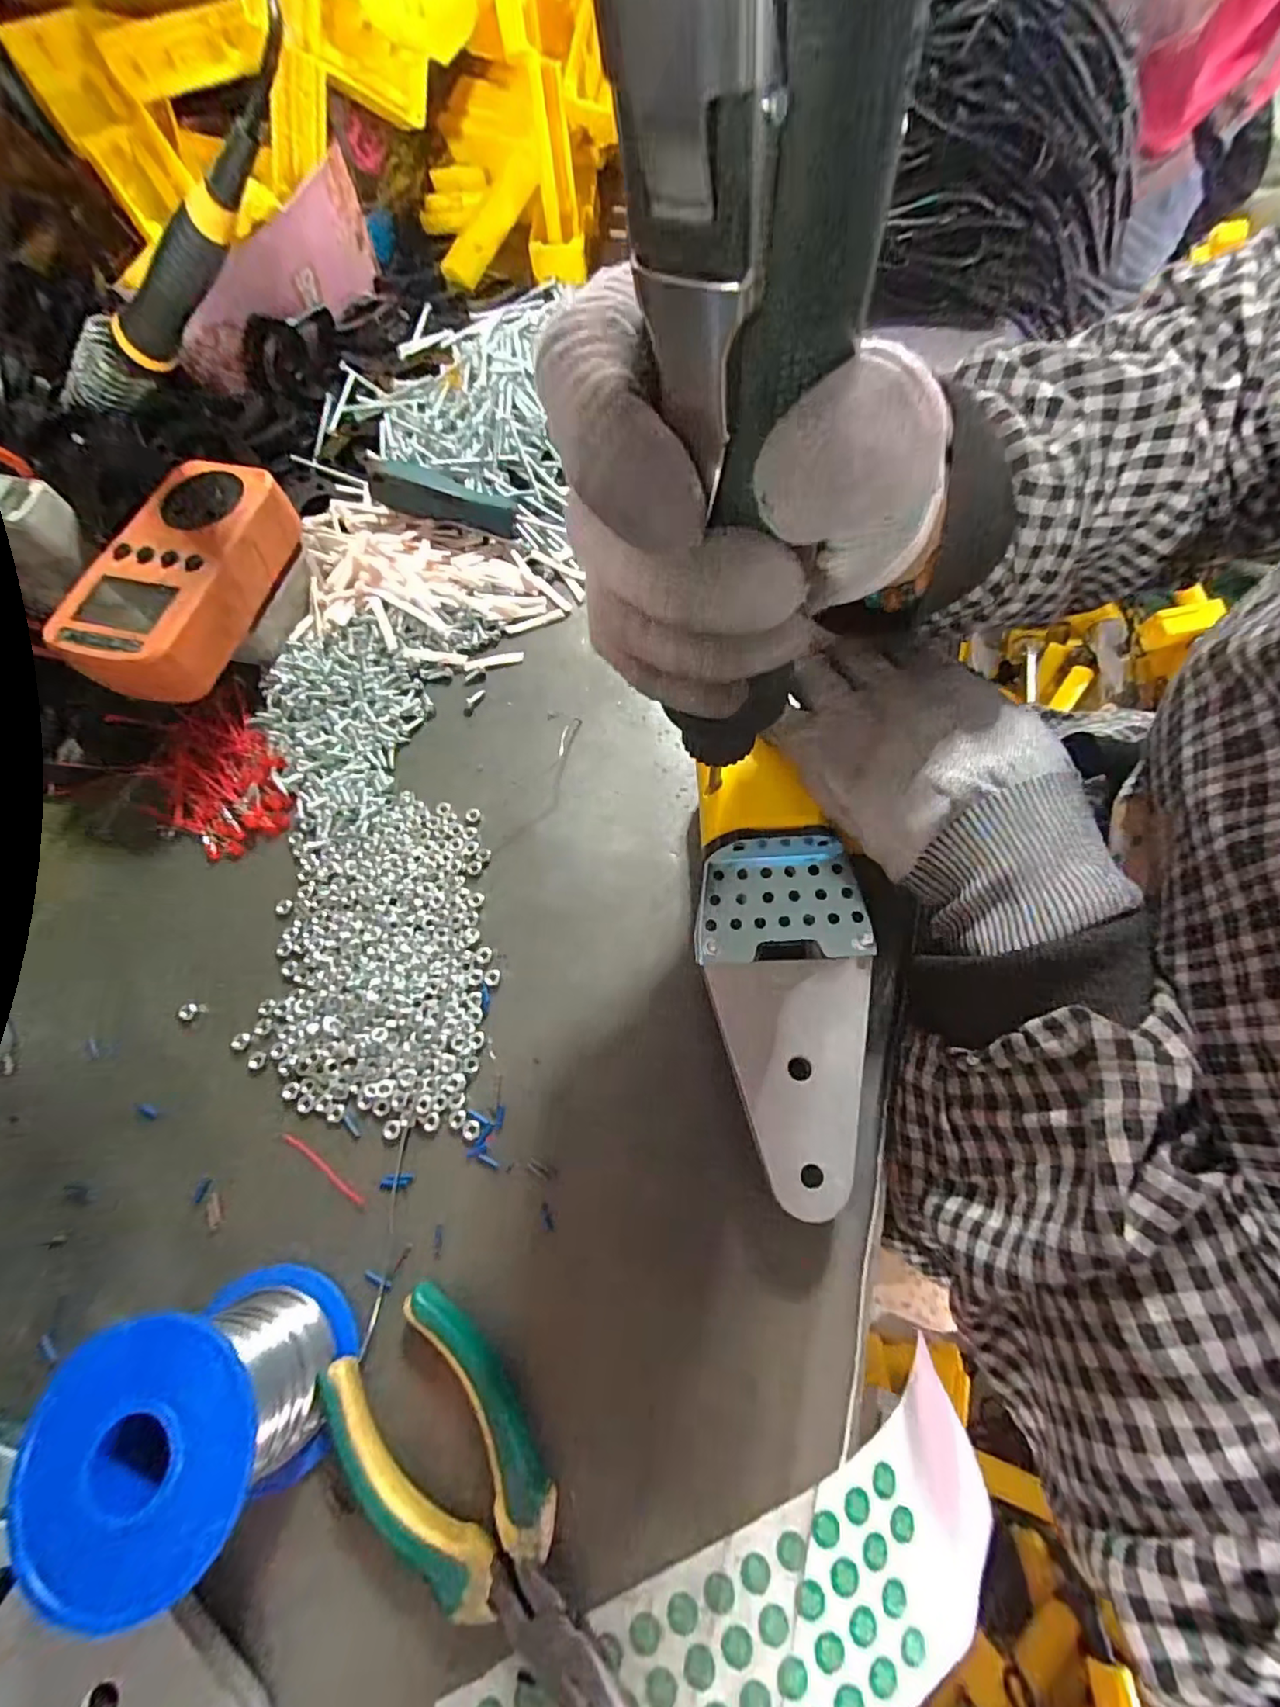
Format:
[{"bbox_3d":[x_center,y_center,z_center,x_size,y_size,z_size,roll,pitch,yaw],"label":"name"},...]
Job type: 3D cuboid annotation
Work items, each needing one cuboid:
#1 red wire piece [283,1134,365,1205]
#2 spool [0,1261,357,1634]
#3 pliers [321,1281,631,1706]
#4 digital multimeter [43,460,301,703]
[{"bbox_3d":[-0.127,0.126,0.249,0.043,0.004,0.004,32,71,13],"label":"red wire piece"},{"bbox_3d":[-0.135,0.174,0.194,0.058,0.068,0.060,0,67,1],"label":"spool"},{"bbox_3d":[-0.044,0.223,0.197,0.050,0.018,0.152,-35,71,-13],"label":"pliers"},{"bbox_3d":[-0.222,-0.136,0.308,0.066,0.031,0.127,11,68,6],"label":"digital multimeter"}]

